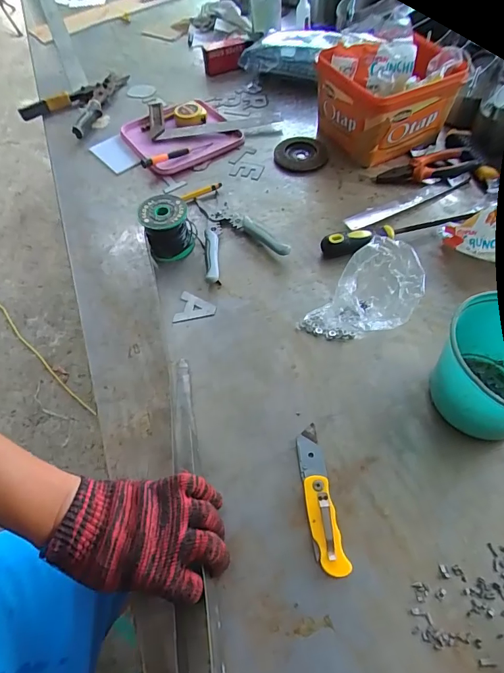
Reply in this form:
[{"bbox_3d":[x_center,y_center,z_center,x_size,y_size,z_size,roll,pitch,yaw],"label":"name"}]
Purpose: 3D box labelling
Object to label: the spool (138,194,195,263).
[{"bbox_3d":[-0.123,-0.157,0.589,0.065,0.070,0.060,-1,56,2],"label":"spool"}]

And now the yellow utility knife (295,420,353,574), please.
[{"bbox_3d":[0.067,0.160,0.407,0.029,0.015,0.142,-8,56,-3],"label":"yellow utility knife"}]

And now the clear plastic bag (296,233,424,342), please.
[{"bbox_3d":[0.123,-0.033,0.462,0.114,0.134,0.095,-10,57,-4],"label":"clear plastic bag"}]

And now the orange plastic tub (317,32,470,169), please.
[{"bbox_3d":[0.229,-0.426,0.719,0.181,0.136,0.194,-14,57,-6],"label":"orange plastic tub"}]

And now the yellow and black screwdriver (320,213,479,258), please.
[{"bbox_3d":[0.220,-0.155,0.595,0.240,0.032,0.027,-13,57,-5],"label":"yellow and black screwdriver"}]

